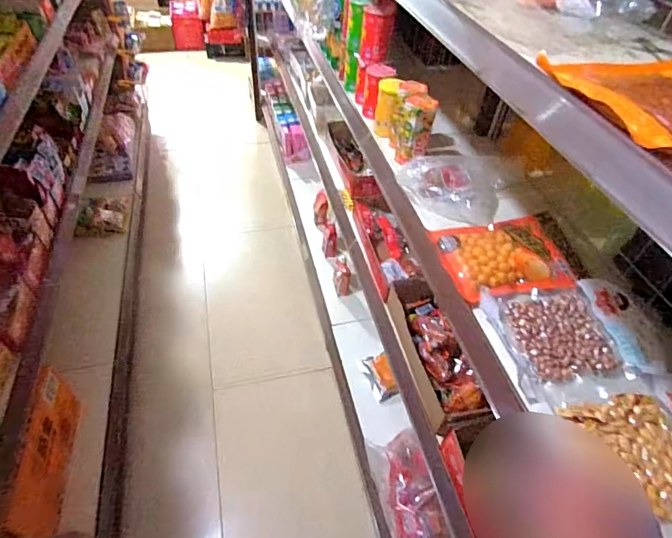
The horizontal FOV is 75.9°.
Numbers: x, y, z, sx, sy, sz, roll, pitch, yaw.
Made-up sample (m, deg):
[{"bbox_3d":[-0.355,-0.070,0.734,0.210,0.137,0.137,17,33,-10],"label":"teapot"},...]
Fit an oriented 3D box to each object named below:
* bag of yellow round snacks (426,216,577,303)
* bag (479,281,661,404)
[{"bbox_3d":[0.281,-0.028,0.725,0.206,0.025,0.164,-8,47,-12],"label":"bag of yellow round snacks"},{"bbox_3d":[0.342,0.089,0.624,0.220,0.018,0.163,-6,47,-10],"label":"bag"}]

